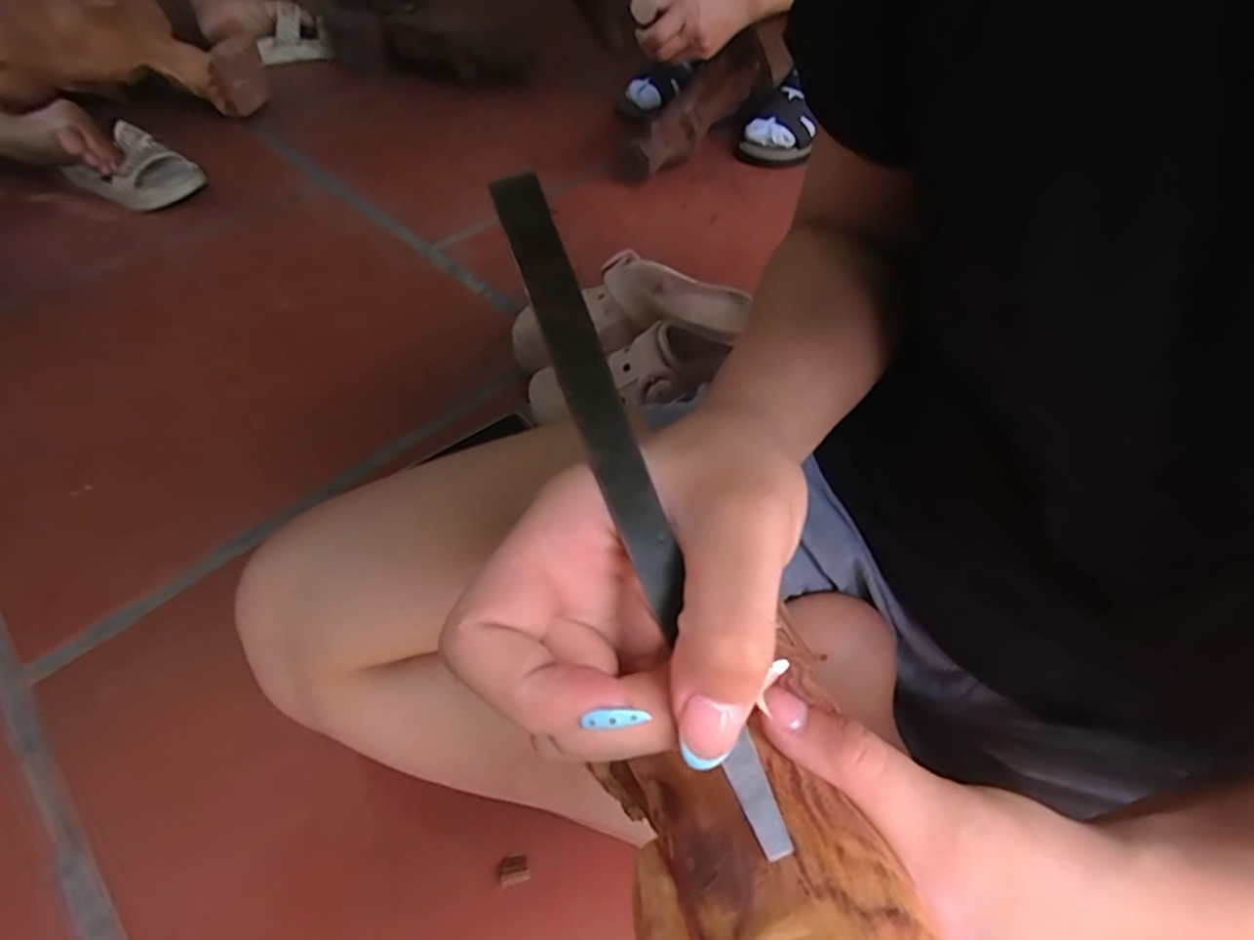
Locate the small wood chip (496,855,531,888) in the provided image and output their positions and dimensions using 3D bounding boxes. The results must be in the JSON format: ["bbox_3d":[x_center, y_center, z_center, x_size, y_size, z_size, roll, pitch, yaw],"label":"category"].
[{"bbox_3d":[-0.065,0.229,0.346,0.017,0.010,0.014,-13,53,-7],"label":"small wood chip"}]

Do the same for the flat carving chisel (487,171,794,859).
[{"bbox_3d":[-0.002,-0.002,0.159,0.016,0.007,0.189,-19,77,-11],"label":"flat carving chisel"}]

